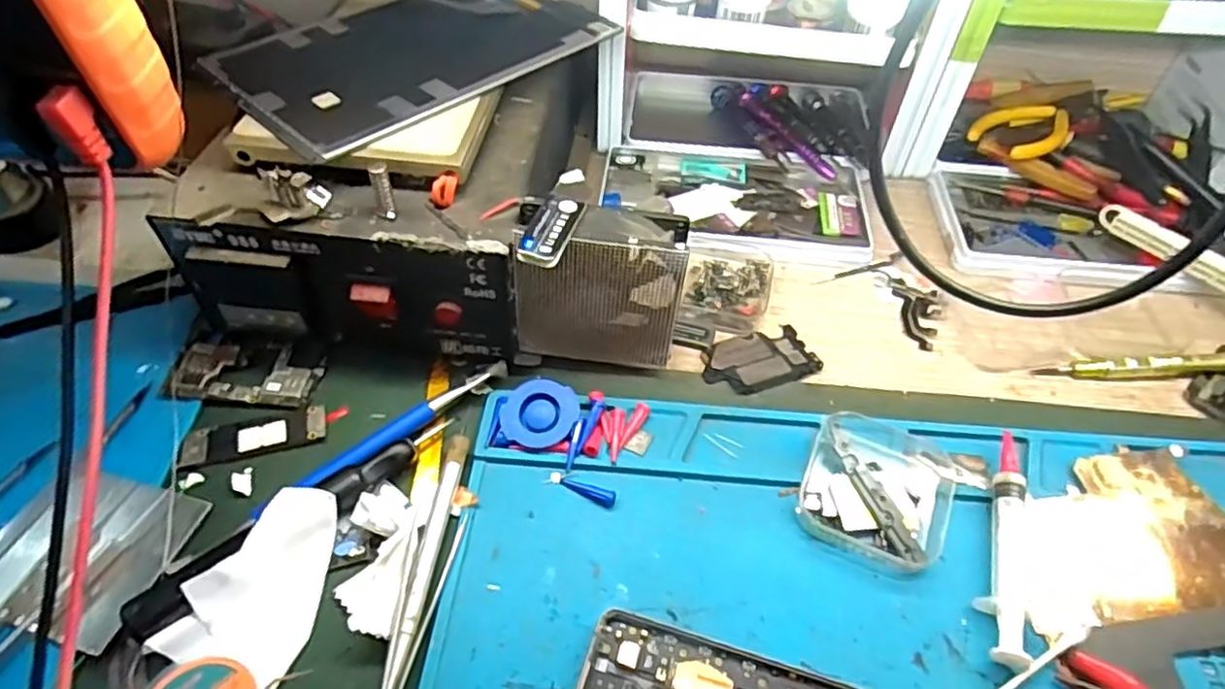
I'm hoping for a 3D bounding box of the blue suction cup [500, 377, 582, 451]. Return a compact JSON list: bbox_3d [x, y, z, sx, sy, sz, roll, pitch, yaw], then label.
[{"bbox_3d":[-0.035,0.034,0.331,0.036,0.009,0.034,19,71,8],"label":"blue suction cup"}]

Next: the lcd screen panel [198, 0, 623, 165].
[{"bbox_3d":[-0.106,-0.165,0.374,0.119,0.010,0.194,37,58,26],"label":"lcd screen panel"}]

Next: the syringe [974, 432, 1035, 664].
[{"bbox_3d":[0.173,0.085,0.297,0.016,0.014,0.108,16,51,12],"label":"syringe"}]

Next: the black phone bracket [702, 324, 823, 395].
[{"bbox_3d":[0.081,0.007,0.371,0.063,0.004,0.038,-16,52,-14],"label":"black phone bracket"}]

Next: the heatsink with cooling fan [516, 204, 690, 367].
[{"bbox_3d":[-0.006,-0.026,0.338,0.080,0.087,0.027,2,50,1],"label":"heatsink with cooling fan"}]

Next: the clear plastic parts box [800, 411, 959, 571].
[{"bbox_3d":[0.123,0.065,0.311,0.063,0.019,0.070,21,53,15],"label":"clear plastic parts box"}]

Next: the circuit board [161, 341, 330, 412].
[{"bbox_3d":[-0.190,0.014,0.349,0.073,0.008,0.037,2,50,0],"label":"circuit board"}]

